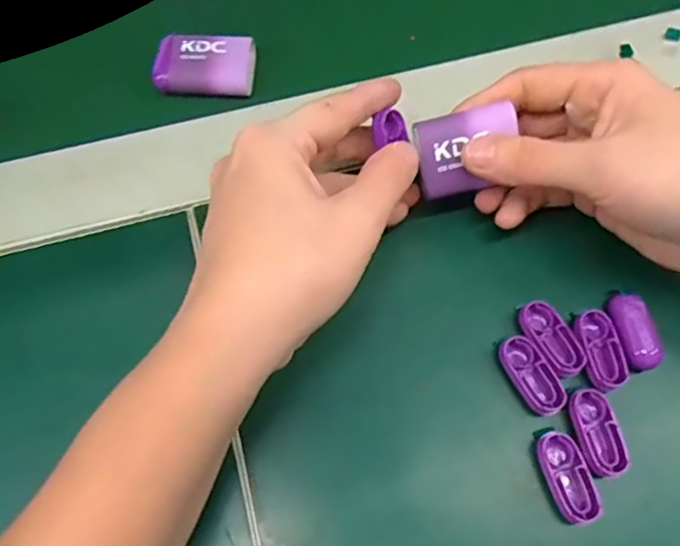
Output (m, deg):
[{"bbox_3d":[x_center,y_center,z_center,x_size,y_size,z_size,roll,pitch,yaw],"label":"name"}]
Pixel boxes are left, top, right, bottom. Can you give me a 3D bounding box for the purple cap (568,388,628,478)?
[{"bbox_3d":[0.103,0.063,0.230,0.015,0.006,0.034,-11,67,-3],"label":"purple cap"}]

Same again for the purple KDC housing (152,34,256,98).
[{"bbox_3d":[-0.071,-0.110,0.304,0.050,0.010,0.037,4,67,3],"label":"purple KDC housing"}]

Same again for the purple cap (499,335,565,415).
[{"bbox_3d":[0.079,0.042,0.238,0.017,0.004,0.033,-24,68,-8],"label":"purple cap"}]

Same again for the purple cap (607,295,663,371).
[{"bbox_3d":[0.125,0.024,0.244,0.016,0.004,0.032,-10,67,-3],"label":"purple cap"}]

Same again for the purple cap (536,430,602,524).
[{"bbox_3d":[0.089,0.079,0.223,0.016,0.004,0.033,-14,67,-5],"label":"purple cap"}]

